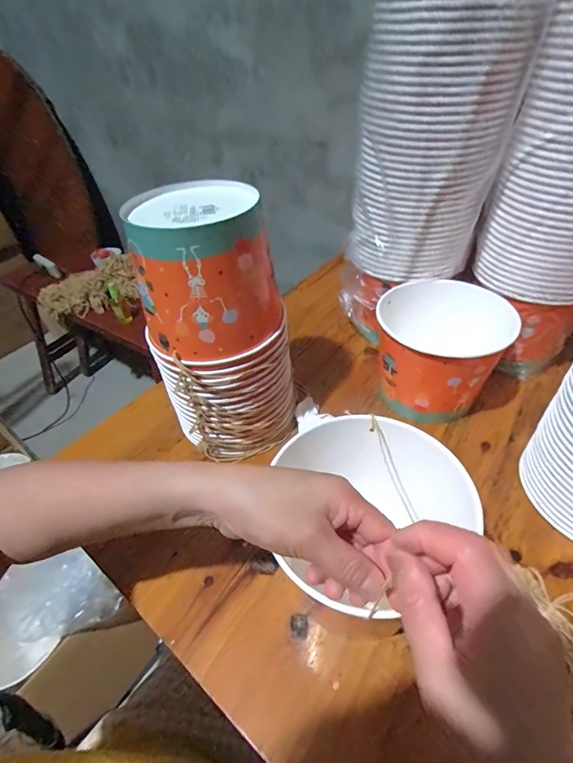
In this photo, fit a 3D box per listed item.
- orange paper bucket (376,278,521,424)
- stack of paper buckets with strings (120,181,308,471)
[{"bbox_3d":[0.203,-0.039,0.511,0.144,0.143,0.147,4,44,8],"label":"orange paper bucket"},{"bbox_3d":[-0.080,-0.060,0.445,0.152,0.291,0.141,-19,45,-16],"label":"stack of paper buckets with strings"}]

